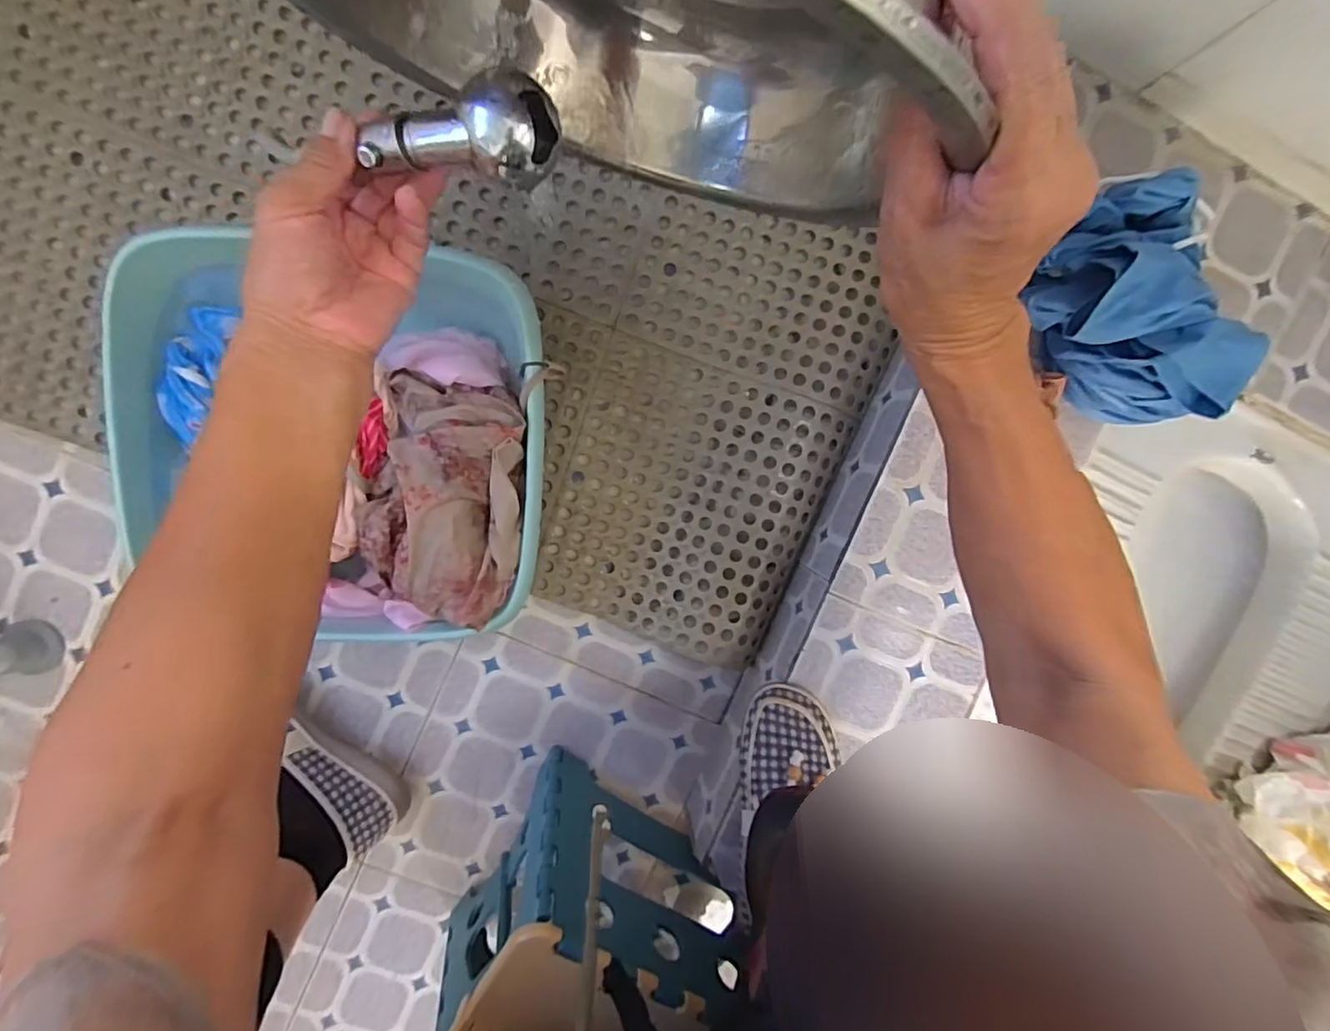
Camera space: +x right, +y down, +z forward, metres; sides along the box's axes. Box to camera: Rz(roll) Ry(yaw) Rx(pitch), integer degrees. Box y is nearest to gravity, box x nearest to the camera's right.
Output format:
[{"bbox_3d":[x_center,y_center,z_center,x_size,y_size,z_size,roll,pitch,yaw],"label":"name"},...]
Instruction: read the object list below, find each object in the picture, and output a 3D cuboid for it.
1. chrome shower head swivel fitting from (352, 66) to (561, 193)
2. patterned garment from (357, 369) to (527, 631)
[{"bbox_3d":[-0.102,-0.188,0.298,0.098,0.040,0.039,-1,98,8],"label":"chrome shower head swivel fitting"},{"bbox_3d":[-0.180,-0.011,0.475,0.120,0.050,0.189,6,97,-5],"label":"patterned garment"}]

